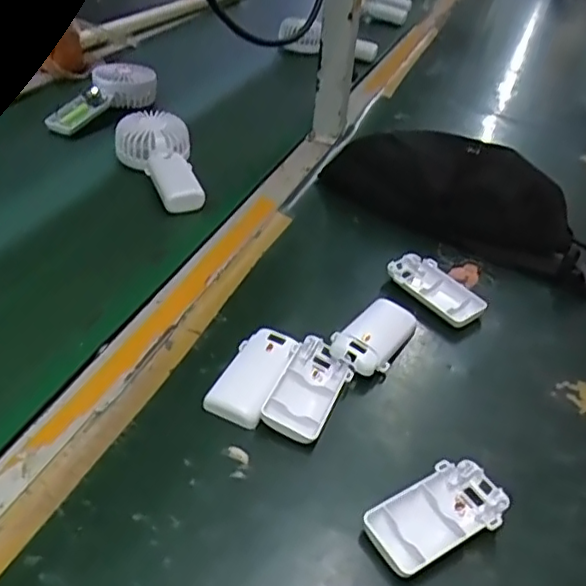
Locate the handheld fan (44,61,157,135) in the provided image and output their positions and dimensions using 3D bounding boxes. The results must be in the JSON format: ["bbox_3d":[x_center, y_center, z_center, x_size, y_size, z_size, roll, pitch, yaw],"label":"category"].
[{"bbox_3d":[-0.267,-0.279,0.863,0.078,0.050,0.177,25,42,24],"label":"handheld fan"}]

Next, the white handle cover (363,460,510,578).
[{"bbox_3d":[0.093,0.143,0.395,0.094,0.016,0.048,-19,44,-28],"label":"white handle cover"}]

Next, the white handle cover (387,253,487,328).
[{"bbox_3d":[0.137,-0.005,0.585,0.050,0.022,0.098,-25,46,-33],"label":"white handle cover"}]

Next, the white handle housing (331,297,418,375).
[{"bbox_3d":[0.069,0.035,0.521,0.047,0.025,0.094,23,41,22],"label":"white handle housing"}]

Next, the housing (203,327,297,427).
[{"bbox_3d":[-0.031,0.062,0.477,0.046,0.018,0.091,16,39,14],"label":"housing"}]

